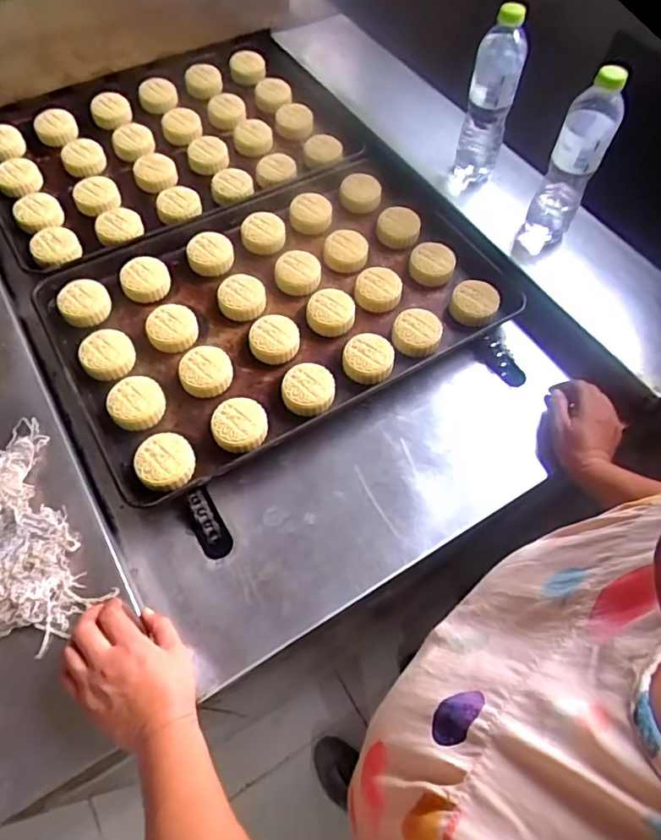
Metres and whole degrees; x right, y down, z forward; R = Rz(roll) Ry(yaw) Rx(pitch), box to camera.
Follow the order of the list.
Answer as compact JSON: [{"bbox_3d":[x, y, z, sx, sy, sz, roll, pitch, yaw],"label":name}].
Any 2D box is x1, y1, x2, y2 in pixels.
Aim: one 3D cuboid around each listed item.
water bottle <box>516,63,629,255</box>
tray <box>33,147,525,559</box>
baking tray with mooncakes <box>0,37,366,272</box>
[{"bbox_3d":[0.329,-0.342,0.735,0.068,0.234,0.071,21,62,12],"label":"water bottle"},{"bbox_3d":[-0.047,-0.135,0.753,0.600,0.068,0.469,-30,64,-16],"label":"tray"},{"bbox_3d":[-0.269,-0.476,0.902,0.603,0.039,0.363,-27,63,-15],"label":"baking tray with mooncakes"}]

